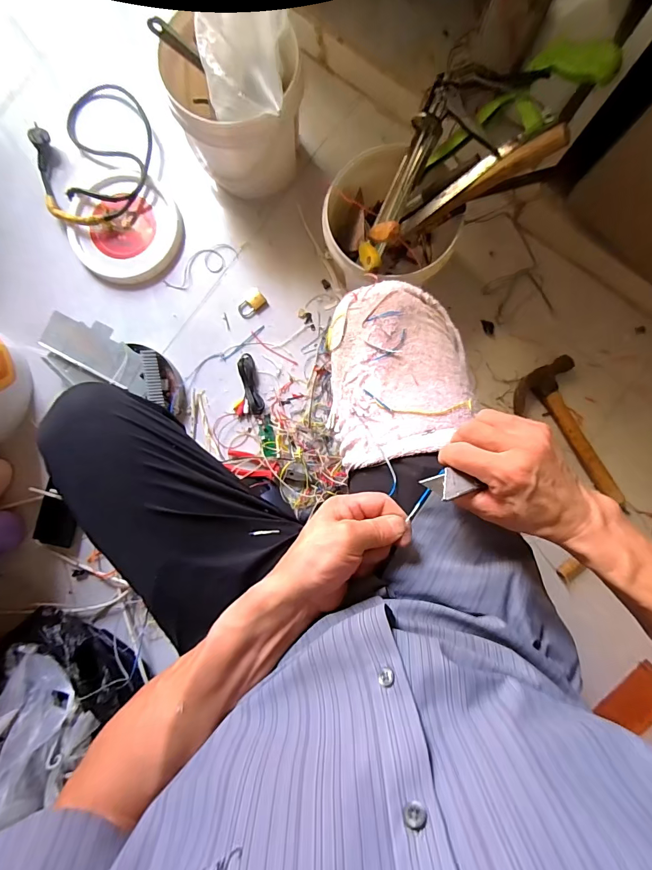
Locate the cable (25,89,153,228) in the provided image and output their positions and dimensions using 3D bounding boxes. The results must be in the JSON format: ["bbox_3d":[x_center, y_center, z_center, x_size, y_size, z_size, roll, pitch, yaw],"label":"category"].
[{"bbox_3d":[-0.472,-0.574,0.809,0.246,0.043,0.301,27,88,2],"label":"cable"}]

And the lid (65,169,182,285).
[{"bbox_3d":[-0.418,-0.430,0.799,0.225,0.055,0.212,0,88,1],"label":"lid"}]

